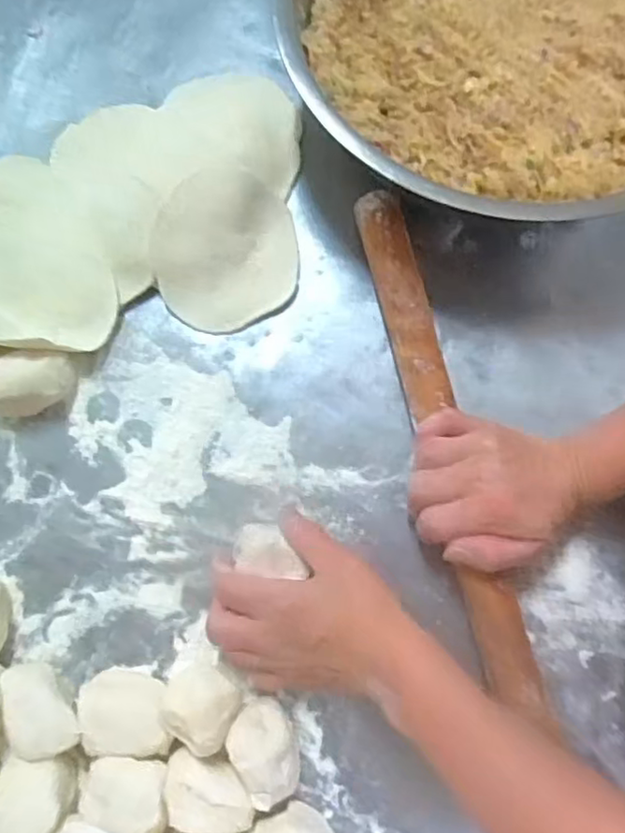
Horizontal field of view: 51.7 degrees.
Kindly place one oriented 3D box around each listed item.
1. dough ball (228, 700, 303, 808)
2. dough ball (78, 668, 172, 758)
[{"bbox_3d":[-0.028,0.206,0.395,0.037,0.037,0.056,-16,76,-4],"label":"dough ball"},{"bbox_3d":[-0.115,0.183,0.398,0.054,0.036,0.045,4,75,1],"label":"dough ball"}]

